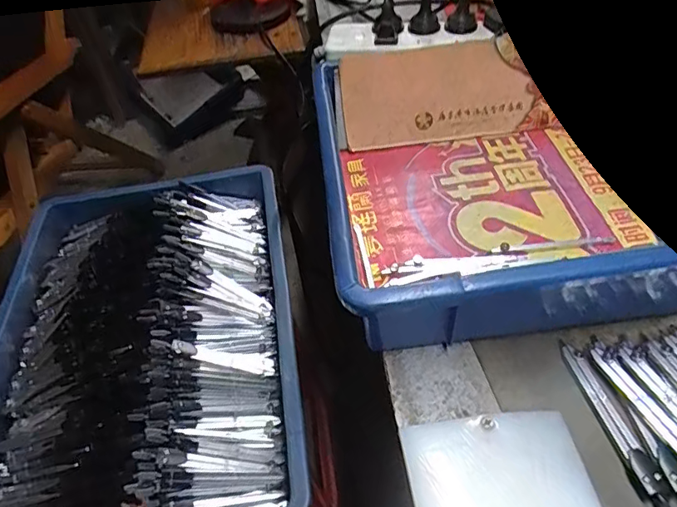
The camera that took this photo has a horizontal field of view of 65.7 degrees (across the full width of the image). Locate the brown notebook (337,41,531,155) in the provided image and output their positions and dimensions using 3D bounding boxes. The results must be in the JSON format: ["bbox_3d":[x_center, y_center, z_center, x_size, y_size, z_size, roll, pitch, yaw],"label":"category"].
[{"bbox_3d":[0.088,-0.143,0.473,0.165,0.082,0.008,-7,21,2],"label":"brown notebook"}]

